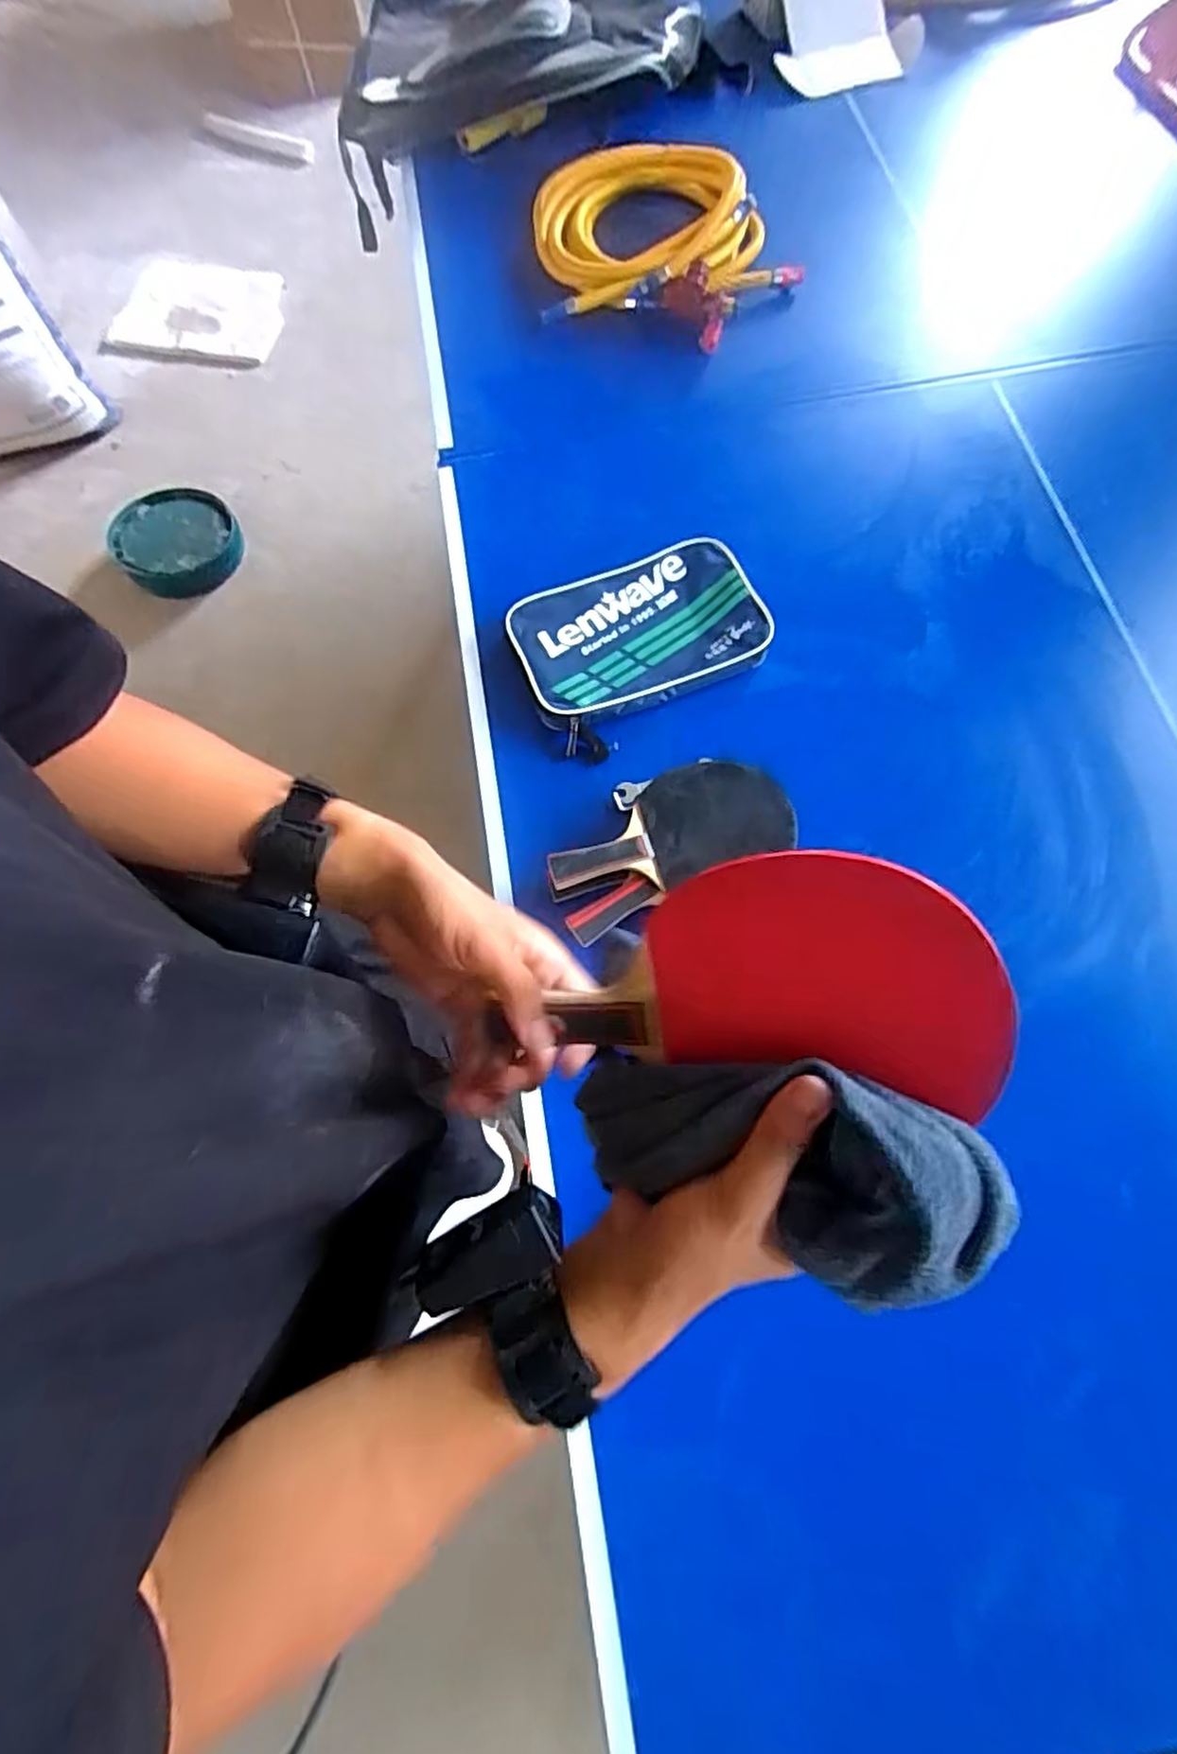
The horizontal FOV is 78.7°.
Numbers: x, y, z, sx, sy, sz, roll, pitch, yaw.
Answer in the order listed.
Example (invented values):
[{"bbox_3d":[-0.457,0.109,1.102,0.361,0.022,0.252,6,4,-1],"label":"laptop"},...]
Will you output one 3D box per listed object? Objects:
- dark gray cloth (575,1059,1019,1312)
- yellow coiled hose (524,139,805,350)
[{"bbox_3d":[0.078,0.125,0.316,0.183,0.045,0.081,7,67,28],"label":"dark gray cloth"},{"bbox_3d":[0.108,-0.944,1.053,0.374,0.085,0.441,-2,69,1],"label":"yellow coiled hose"}]

